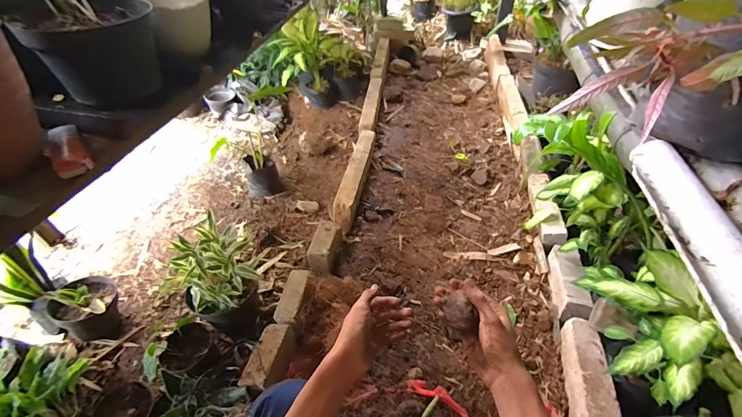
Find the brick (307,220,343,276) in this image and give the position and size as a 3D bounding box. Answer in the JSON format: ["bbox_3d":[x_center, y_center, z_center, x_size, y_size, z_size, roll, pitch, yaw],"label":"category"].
[{"bbox_3d":[-0.167,0.143,1.288,0.087,0.090,0.196,8,46,12],"label":"brick"}]

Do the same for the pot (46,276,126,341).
[{"bbox_3d":[-0.905,0.318,1.143,0.160,0.162,0.174,-2,45,2],"label":"pot"}]

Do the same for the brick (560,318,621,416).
[{"bbox_3d":[0.575,0.458,0.937,0.074,0.128,0.308,7,46,11],"label":"brick"}]

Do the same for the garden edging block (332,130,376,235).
[{"bbox_3d":[-0.065,-0.138,1.622,0.106,0.150,0.577,4,45,8],"label":"garden edging block"}]

